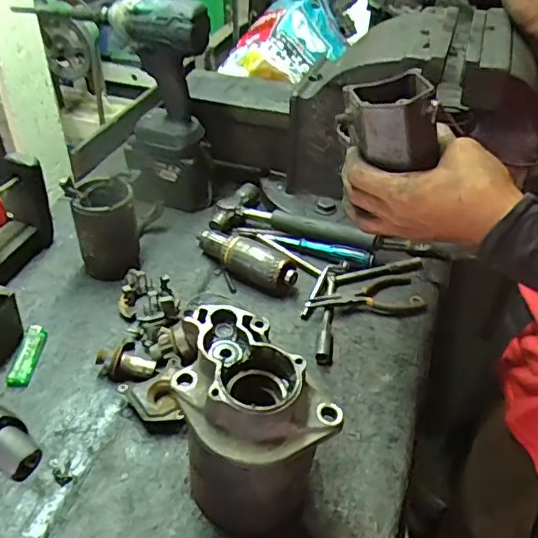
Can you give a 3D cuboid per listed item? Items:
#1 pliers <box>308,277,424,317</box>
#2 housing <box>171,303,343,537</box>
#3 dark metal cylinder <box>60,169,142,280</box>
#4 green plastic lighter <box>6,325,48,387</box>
[{"bbox_3d":[0.120,0.038,0.708,0.144,0.023,0.062,-8,41,-12],"label":"pliers"},{"bbox_3d":[-0.026,0.137,0.486,0.104,0.161,0.139,-29,49,-32],"label":"housing"},{"bbox_3d":[-0.204,-0.052,0.719,0.079,0.119,0.080,-4,40,-8],"label":"dark metal cylinder"},{"bbox_3d":[-0.267,0.096,0.627,0.024,0.016,0.077,2,40,0],"label":"green plastic lighter"}]

